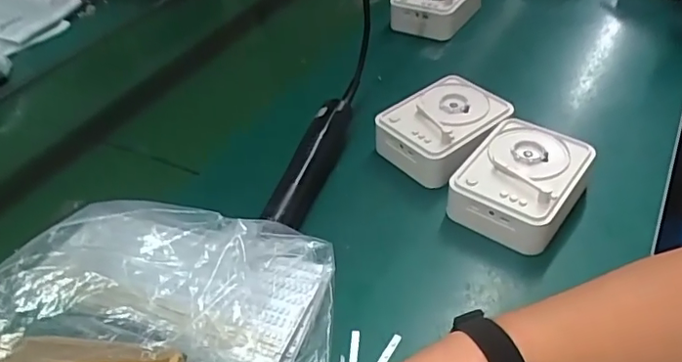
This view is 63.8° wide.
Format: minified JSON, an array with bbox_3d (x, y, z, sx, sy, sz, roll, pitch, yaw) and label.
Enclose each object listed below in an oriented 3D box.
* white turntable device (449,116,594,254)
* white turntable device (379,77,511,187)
[{"bbox_3d":[0.176,0.004,0.528,0.101,0.056,0.124,28,52,30],"label":"white turntable device"},{"bbox_3d":[0.114,-0.053,0.597,0.124,0.056,0.101,-32,47,-25],"label":"white turntable device"}]

